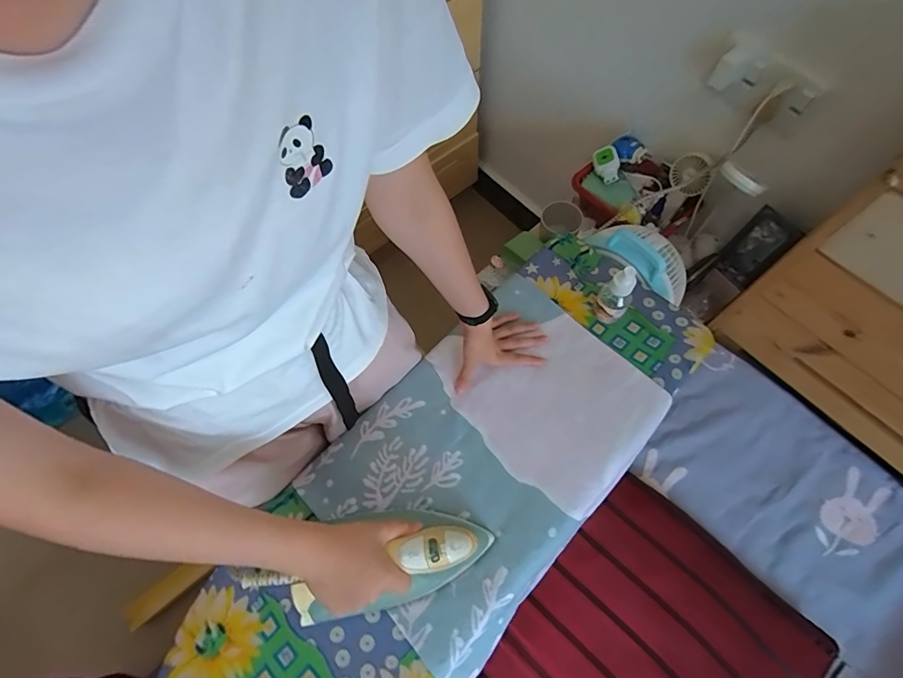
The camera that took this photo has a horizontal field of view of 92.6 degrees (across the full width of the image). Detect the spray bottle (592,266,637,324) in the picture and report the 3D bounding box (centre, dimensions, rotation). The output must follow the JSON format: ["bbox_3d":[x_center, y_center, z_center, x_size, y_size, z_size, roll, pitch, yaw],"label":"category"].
[{"bbox_3d":[0.242,-0.069,0.625,0.048,0.118,0.052,34,71,16],"label":"spray bottle"}]

